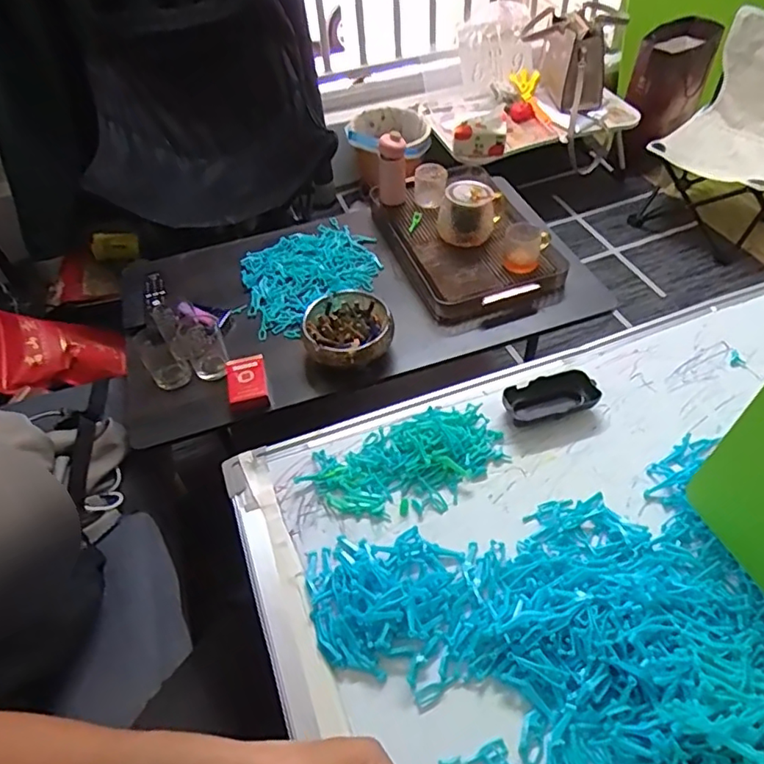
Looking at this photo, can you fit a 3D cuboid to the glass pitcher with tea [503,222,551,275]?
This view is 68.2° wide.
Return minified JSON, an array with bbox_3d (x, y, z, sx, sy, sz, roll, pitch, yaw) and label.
[{"bbox_3d":[0.246,-0.231,0.962,0.074,0.062,0.067,8,51,11],"label":"glass pitcher with tea"}]

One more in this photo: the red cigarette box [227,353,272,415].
[{"bbox_3d":[-0.205,0.002,0.860,0.057,0.032,0.097,-13,50,-6],"label":"red cigarette box"}]

